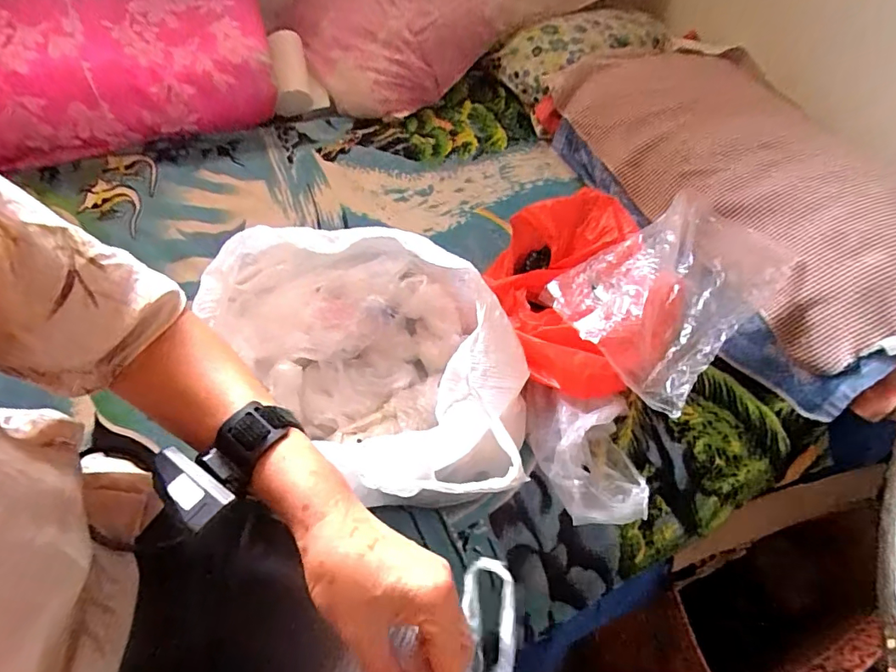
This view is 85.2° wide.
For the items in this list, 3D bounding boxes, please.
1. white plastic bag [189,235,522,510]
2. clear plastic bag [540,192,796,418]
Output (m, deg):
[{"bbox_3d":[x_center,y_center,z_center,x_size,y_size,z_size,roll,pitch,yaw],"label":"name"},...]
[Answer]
[{"bbox_3d":[-0.057,0.013,0.549,0.367,0.206,0.235,38,60,20],"label":"white plastic bag"},{"bbox_3d":[0.285,-0.069,0.616,0.306,0.059,0.202,-36,65,-26],"label":"clear plastic bag"}]

